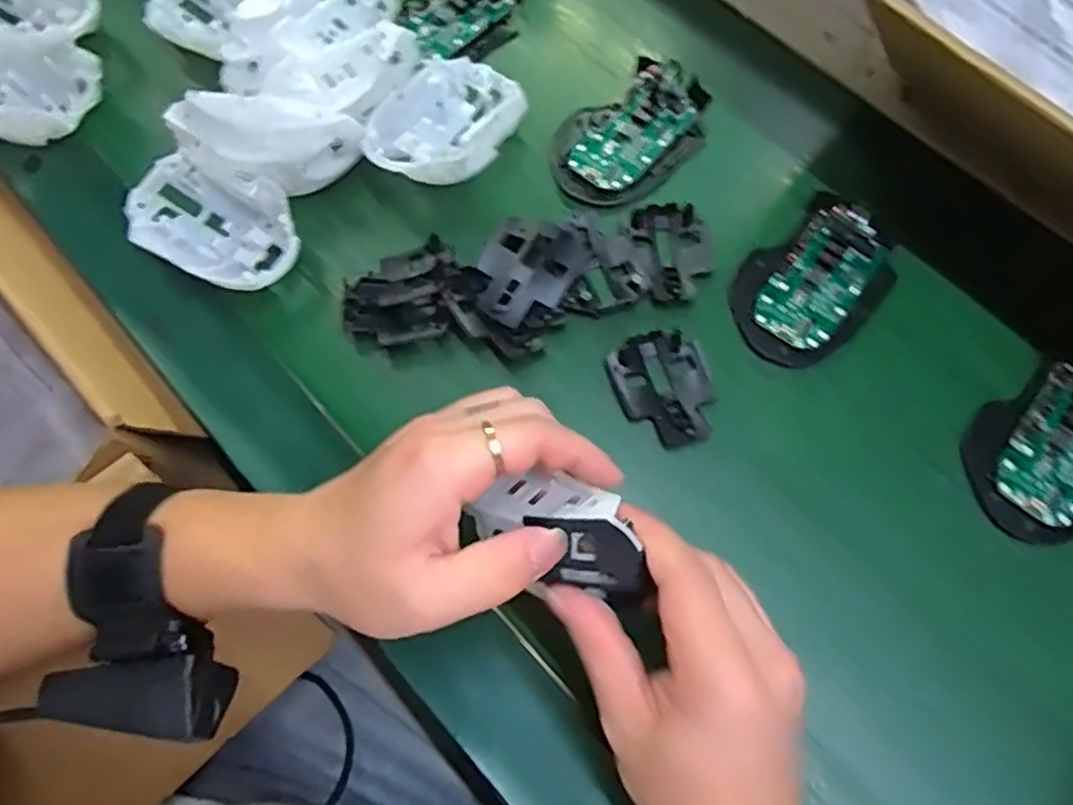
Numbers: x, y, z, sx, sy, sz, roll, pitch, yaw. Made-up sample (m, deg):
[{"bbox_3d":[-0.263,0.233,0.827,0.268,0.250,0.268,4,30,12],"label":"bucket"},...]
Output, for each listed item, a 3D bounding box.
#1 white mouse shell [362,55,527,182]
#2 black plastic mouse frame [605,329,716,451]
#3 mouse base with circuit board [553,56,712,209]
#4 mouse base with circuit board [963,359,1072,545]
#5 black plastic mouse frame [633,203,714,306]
[{"bbox_3d":[-0.056,-0.177,0.445,0.067,0.030,0.105,28,72,11],"label":"white mouse shell"},{"bbox_3d":[0.071,-0.008,0.388,0.054,0.010,0.067,-13,69,-3],"label":"black plastic mouse frame"},{"bbox_3d":[0.061,-0.176,0.446,0.108,0.022,0.070,-41,73,-13],"label":"mouse base with circuit board"},{"bbox_3d":[0.275,0.024,0.371,0.096,0.030,0.071,-43,74,-14],"label":"mouse base with circuit board"},{"bbox_3d":[0.084,-0.090,0.419,0.042,0.008,0.065,-9,69,-2],"label":"black plastic mouse frame"}]

